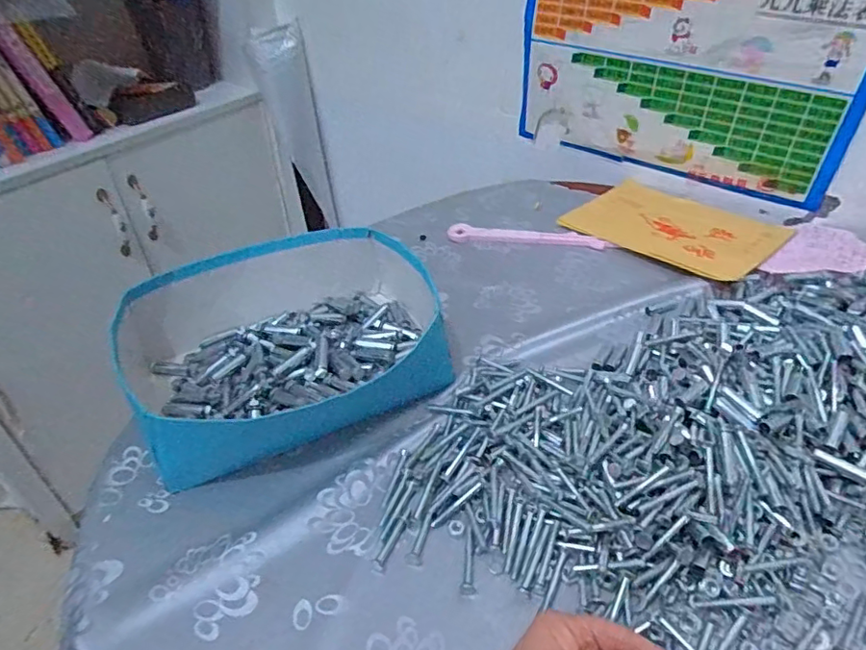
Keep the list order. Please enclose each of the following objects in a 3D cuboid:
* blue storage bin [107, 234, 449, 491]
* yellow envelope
[{"bbox_3d":[-0.145,0.008,0.580,0.320,0.084,0.234,-21,43,-20],"label":"blue storage bin"},{"bbox_3d":[0.333,-0.138,0.787,0.258,0.014,0.170,30,50,33],"label":"yellow envelope"}]

